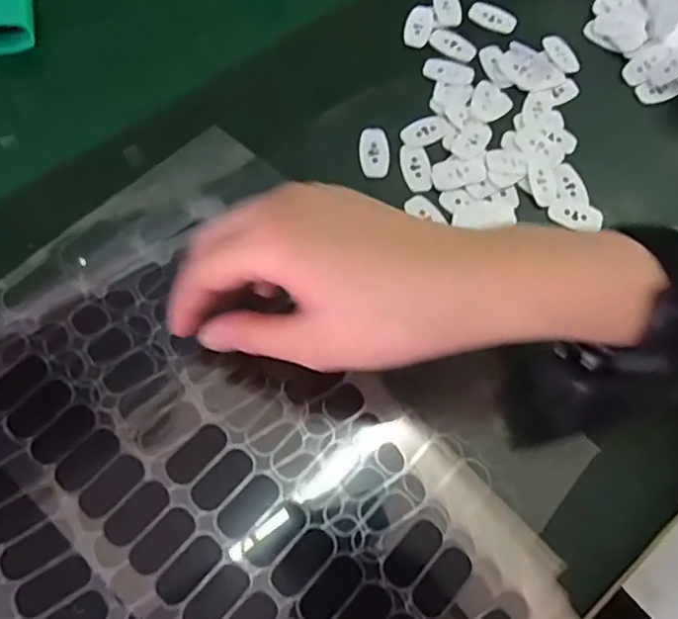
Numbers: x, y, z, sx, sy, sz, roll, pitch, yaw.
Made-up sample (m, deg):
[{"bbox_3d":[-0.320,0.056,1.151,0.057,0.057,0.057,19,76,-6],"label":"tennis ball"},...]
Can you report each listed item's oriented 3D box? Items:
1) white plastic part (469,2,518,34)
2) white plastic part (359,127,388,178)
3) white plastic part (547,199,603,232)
[{"bbox_3d":[0.102,-0.192,0.390,0.032,0.004,0.016,22,68,7],"label":"white plastic part"},{"bbox_3d":[0.021,-0.091,0.344,0.017,0.005,0.031,-4,67,-4],"label":"white plastic part"},{"bbox_3d":[0.136,-0.055,0.339,0.030,0.004,0.016,20,68,6],"label":"white plastic part"}]

